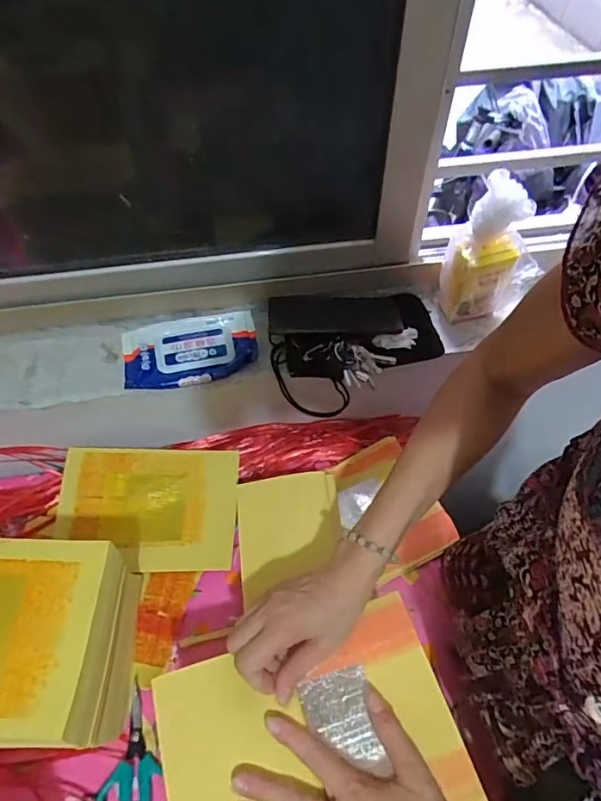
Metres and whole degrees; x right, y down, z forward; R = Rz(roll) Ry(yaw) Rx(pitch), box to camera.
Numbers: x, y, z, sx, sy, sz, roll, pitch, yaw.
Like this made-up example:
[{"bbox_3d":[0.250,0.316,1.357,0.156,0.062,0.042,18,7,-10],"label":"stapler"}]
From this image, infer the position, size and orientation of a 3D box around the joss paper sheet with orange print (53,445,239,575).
[{"bbox_3d":[-0.201,0.138,0.636,0.228,0.037,0.159,-1,54,0],"label":"joss paper sheet with orange print"}]

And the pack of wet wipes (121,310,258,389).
[{"bbox_3d":[-0.142,-0.066,0.627,0.168,0.020,0.101,-7,54,-4],"label":"pack of wet wipes"}]

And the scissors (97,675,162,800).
[{"bbox_3d":[-0.179,0.380,0.494,0.073,0.010,0.147,-14,55,-9],"label":"scissors"}]

